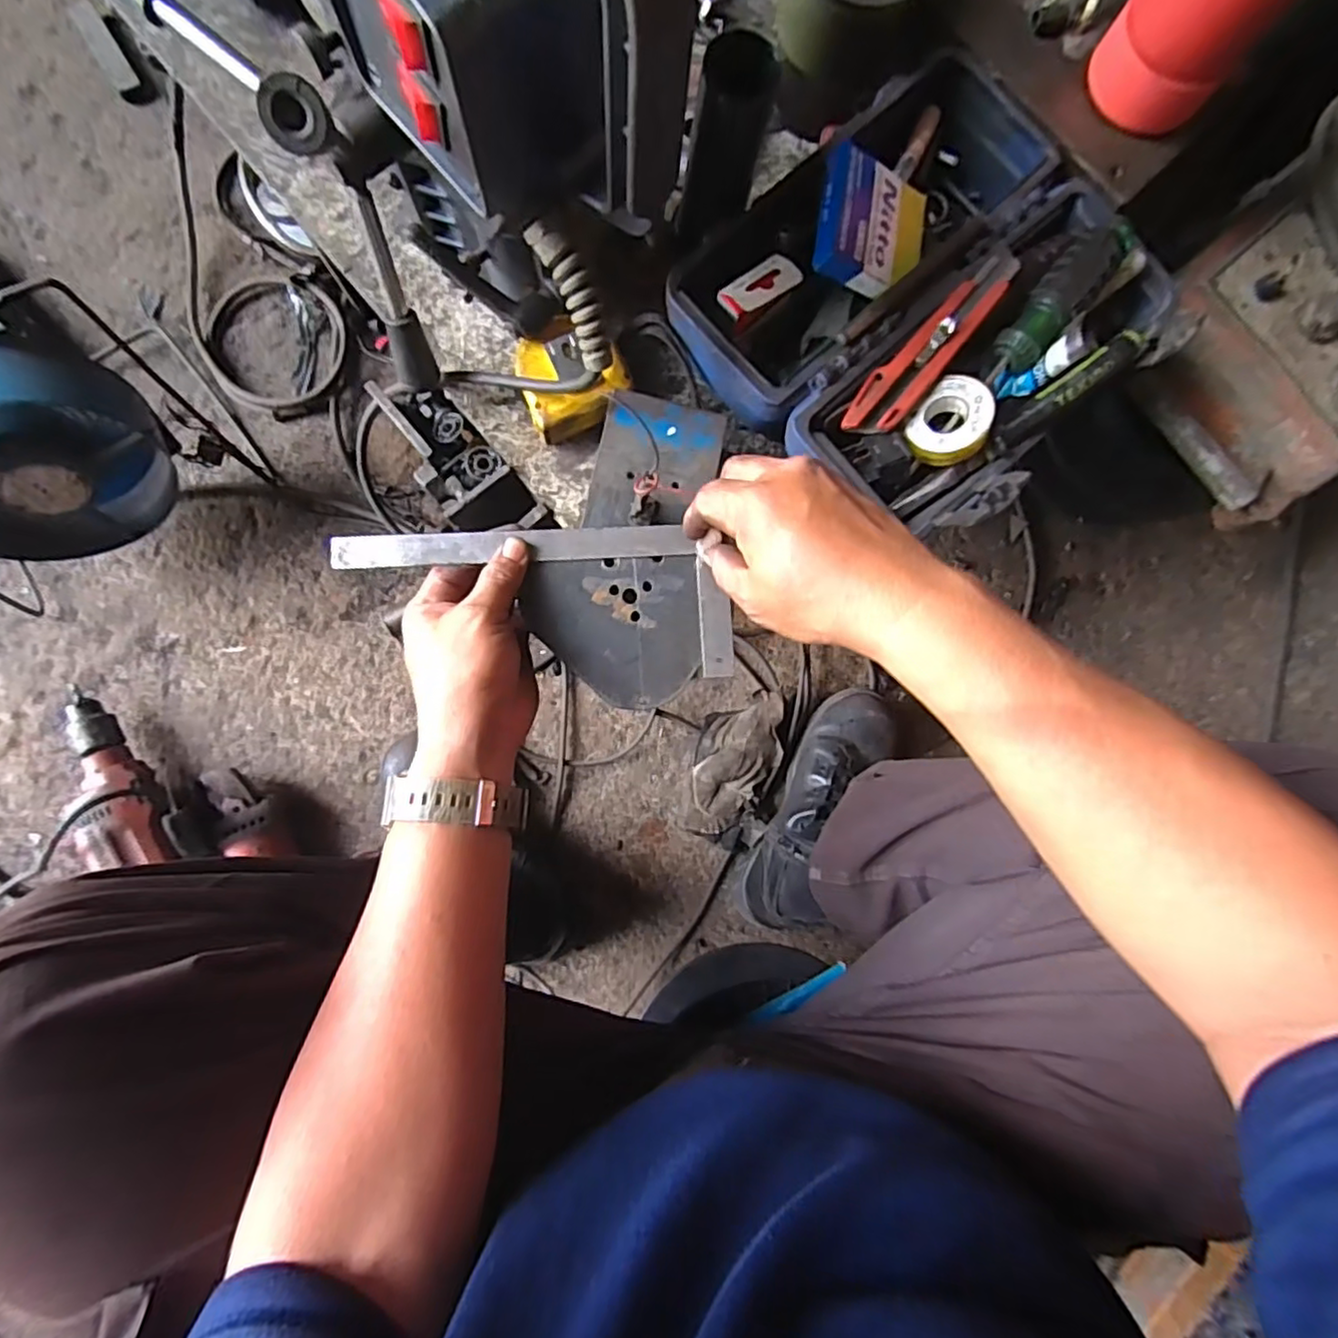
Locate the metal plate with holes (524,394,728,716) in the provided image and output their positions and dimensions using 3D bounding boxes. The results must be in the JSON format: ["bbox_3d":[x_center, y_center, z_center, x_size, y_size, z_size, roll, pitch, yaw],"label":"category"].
[{"bbox_3d":[-0.029,-0.078,0.419,0.109,0.008,0.197,7,82,-3],"label":"metal plate with holes"}]

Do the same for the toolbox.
[{"bbox_3d":[0.172,-0.242,0.441,0.276,0.077,0.250,-41,89,-7],"label":"toolbox"}]

